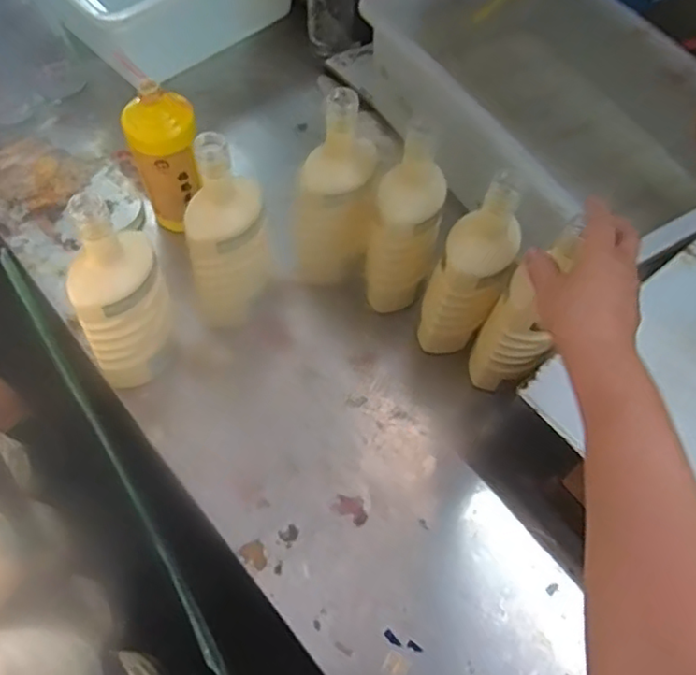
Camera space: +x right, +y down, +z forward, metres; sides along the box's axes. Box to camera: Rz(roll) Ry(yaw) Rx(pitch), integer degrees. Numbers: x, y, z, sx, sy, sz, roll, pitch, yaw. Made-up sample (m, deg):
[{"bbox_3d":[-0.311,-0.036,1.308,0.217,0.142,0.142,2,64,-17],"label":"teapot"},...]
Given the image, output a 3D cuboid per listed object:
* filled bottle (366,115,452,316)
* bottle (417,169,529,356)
[{"bbox_3d":[0.062,-0.117,0.658,0.070,0.229,0.081,13,64,5],"label":"filled bottle"},{"bbox_3d":[0.127,-0.066,0.638,0.073,0.254,0.061,6,64,1],"label":"bottle"}]

